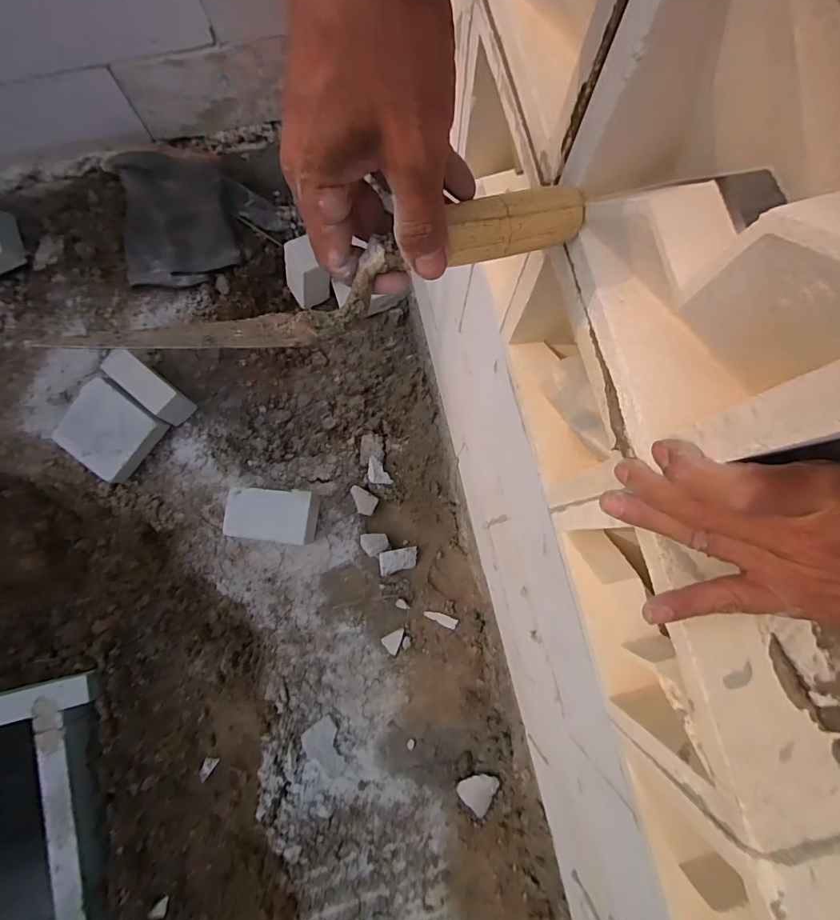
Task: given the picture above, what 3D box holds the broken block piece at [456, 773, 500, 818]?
[{"bbox_3d":[0.121,0.672,0.921,0.066,0.016,0.073,41,82,7],"label":"broken block piece"}]

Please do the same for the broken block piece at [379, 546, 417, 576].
[{"bbox_3d":[-0.049,0.230,1.035,0.087,0.043,0.052,-11,79,-3],"label":"broken block piece"}]

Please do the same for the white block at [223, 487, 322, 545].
[{"bbox_3d":[-0.326,0.120,0.996,0.194,0.077,0.116,7,79,1],"label":"white block"}]

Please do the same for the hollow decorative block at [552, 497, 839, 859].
[{"bbox_3d":[0.192,0.118,0.330,0.087,0.182,0.191,-13,80,-3],"label":"hollow decorative block"}]

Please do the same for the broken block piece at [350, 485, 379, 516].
[{"bbox_3d":[-0.138,0.097,1.073,0.071,0.023,0.051,30,80,5],"label":"broken block piece"}]

